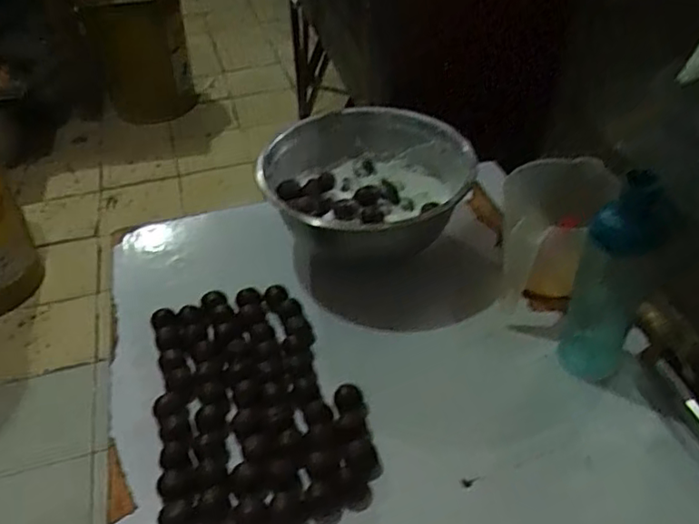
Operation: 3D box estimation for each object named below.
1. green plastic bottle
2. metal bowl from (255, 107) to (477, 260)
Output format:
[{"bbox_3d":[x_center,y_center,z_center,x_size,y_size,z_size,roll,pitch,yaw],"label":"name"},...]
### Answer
[{"bbox_3d":[0.299,0.019,0.693,0.082,0.254,0.079,22,47,28],"label":"green plastic bottle"},{"bbox_3d":[0.026,-0.120,0.926,0.292,0.124,0.286,-1,41,1],"label":"metal bowl"}]

